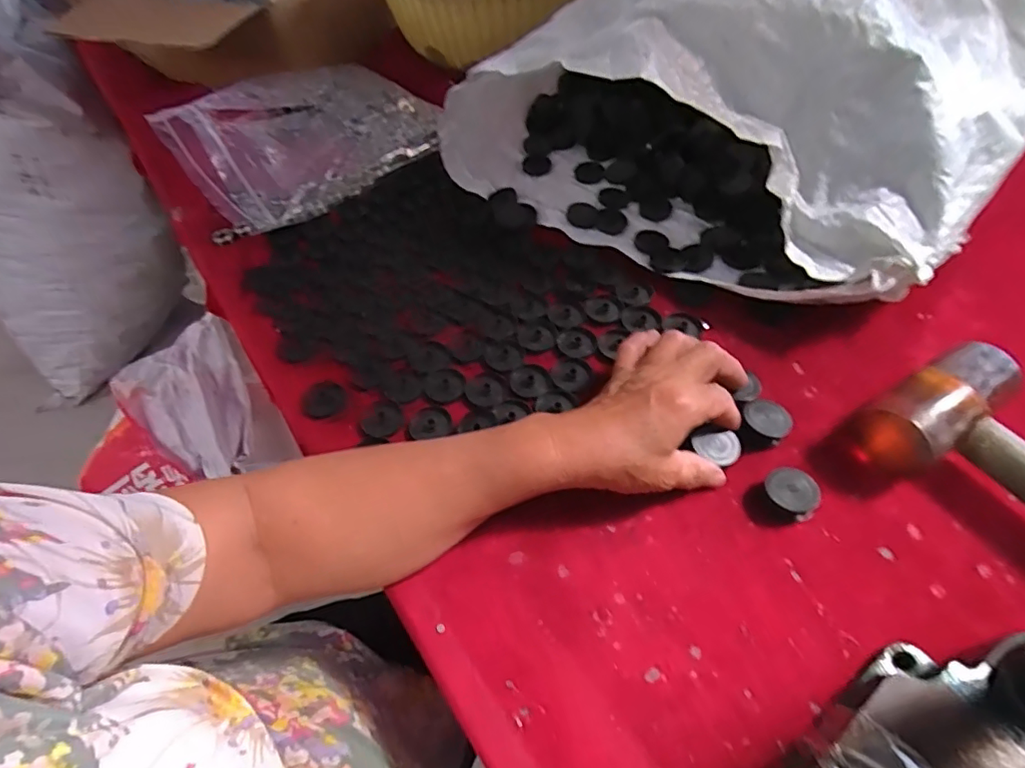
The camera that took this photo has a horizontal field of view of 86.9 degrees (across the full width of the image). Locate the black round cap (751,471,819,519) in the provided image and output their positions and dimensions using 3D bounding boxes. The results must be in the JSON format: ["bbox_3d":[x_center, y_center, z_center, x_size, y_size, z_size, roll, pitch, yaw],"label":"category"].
[{"bbox_3d":[0.186,0.074,0.365,0.032,0.023,0.029,15,57,13],"label":"black round cap"}]

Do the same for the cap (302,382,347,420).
[{"bbox_3d":[-0.152,0.013,0.437,0.034,0.005,0.037,-1,55,2],"label":"cap"}]

